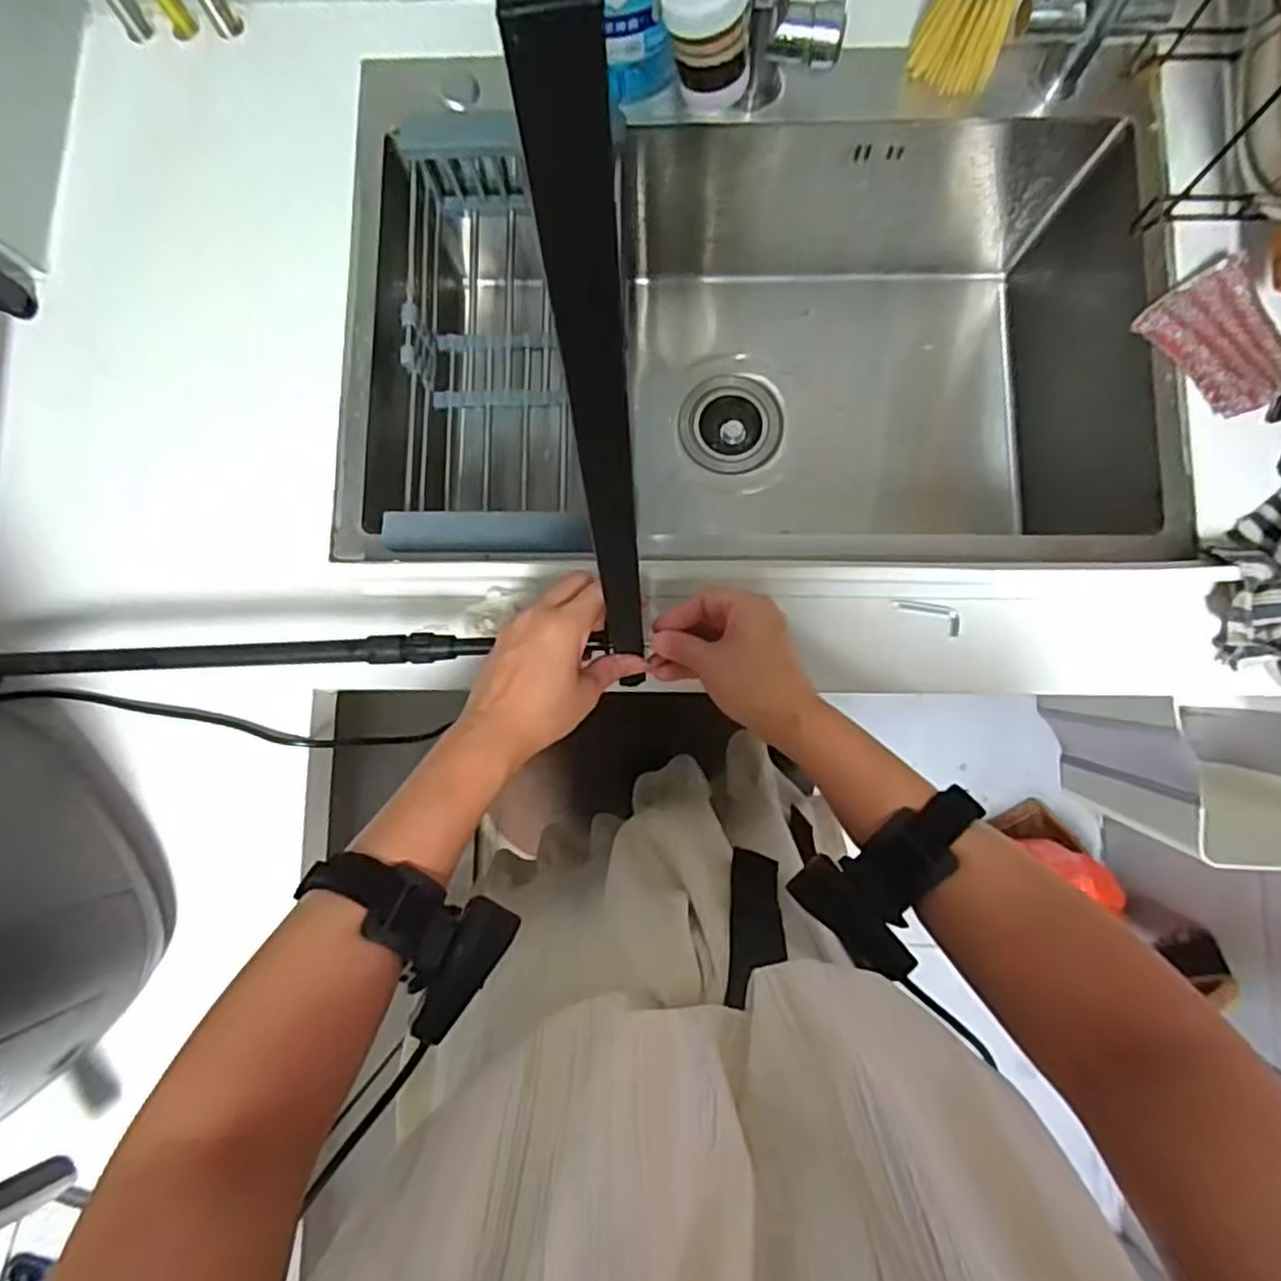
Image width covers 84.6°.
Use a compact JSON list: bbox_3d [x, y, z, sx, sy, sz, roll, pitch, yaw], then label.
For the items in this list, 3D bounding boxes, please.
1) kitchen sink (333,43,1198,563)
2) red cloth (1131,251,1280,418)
[{"bbox_3d":[0.095,-0.261,0.701,0.672,0.285,0.439,0,83,2],"label":"kitchen sink"},{"bbox_3d":[0.456,-0.234,0.548,0.082,0.020,0.112,-32,83,-2],"label":"red cloth"}]

